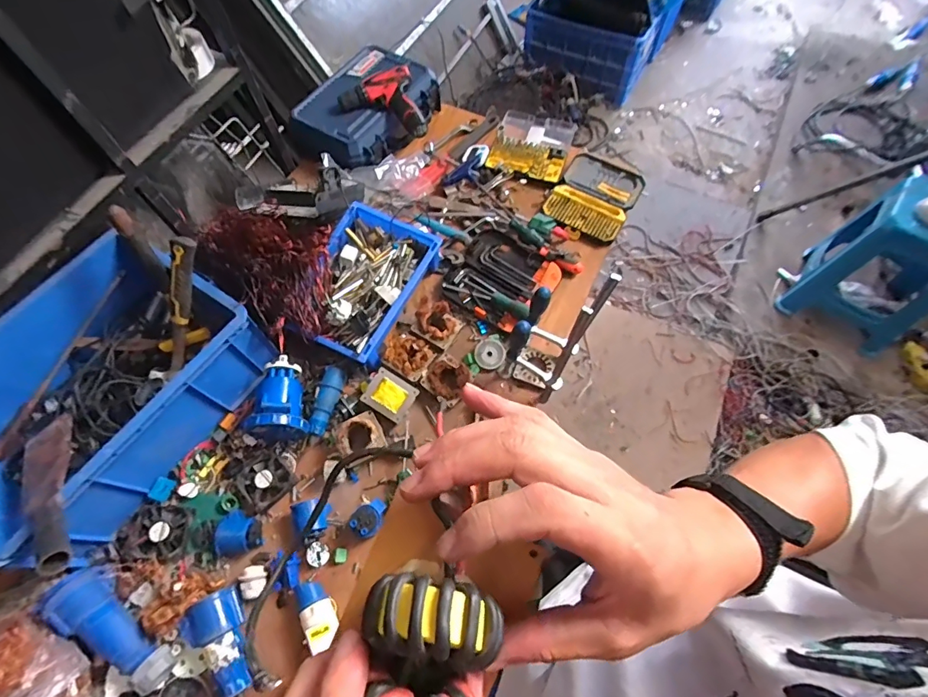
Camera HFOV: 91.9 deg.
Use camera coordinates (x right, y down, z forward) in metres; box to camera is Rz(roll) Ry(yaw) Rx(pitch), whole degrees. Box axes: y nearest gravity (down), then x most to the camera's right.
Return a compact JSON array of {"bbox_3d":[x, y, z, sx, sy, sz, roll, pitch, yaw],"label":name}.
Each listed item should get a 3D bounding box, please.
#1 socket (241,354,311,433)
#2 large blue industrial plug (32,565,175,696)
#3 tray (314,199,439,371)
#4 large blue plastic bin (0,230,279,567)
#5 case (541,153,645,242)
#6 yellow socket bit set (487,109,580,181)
[{"bbox_3d":[-0.324,0.083,0.809,0.088,0.087,0.135,-3,64,0],"label":"socket"},{"bbox_3d":[-0.512,0.409,0.658,0.207,0.070,0.071,29,68,15],"label":"large blue industrial plug"},{"bbox_3d":[-0.200,-0.138,0.926,0.201,0.093,0.327,23,67,13],"label":"tray"},{"bbox_3d":[-0.657,0.049,0.791,0.414,0.161,0.457,31,68,16],"label":"large blue plastic bin"},{"bbox_3d":[0.315,-0.368,1.086,0.186,0.035,0.245,27,68,14],"label":"case"},{"bbox_3d":[0.178,-0.528,1.160,0.190,0.035,0.236,15,65,9],"label":"yellow socket bit set"}]

